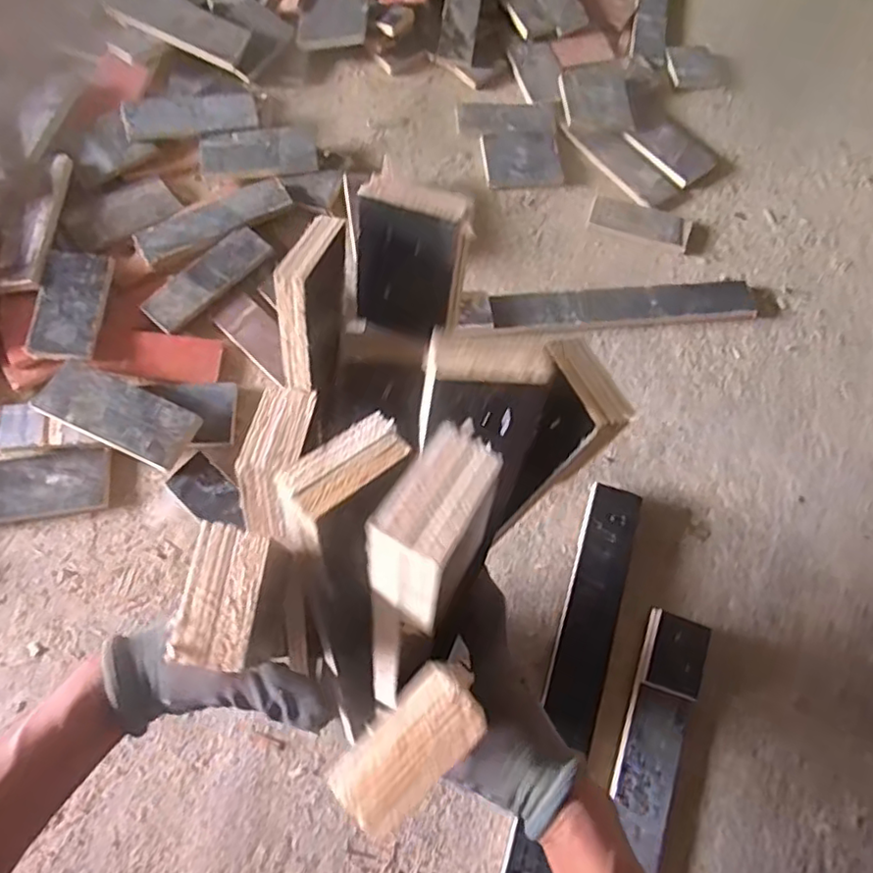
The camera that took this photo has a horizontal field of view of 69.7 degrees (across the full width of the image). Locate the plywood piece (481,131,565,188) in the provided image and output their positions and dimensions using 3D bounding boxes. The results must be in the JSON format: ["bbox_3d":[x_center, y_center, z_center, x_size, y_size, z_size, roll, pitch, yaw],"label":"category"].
[{"bbox_3d":[0.110,-0.359,0.809,0.098,0.007,0.083,-5,68,-4],"label":"plywood piece"}]

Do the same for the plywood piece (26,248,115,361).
[{"bbox_3d":[-0.389,-0.144,0.670,0.065,0.016,0.128,2,68,-2],"label":"plywood piece"}]

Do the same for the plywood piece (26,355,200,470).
[{"bbox_3d":[-0.319,-0.025,0.624,0.163,0.016,0.065,24,70,10],"label":"plywood piece"}]

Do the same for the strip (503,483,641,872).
[{"bbox_3d":[0.126,0.223,0.565,0.050,0.031,0.367,17,68,4],"label":"strip"}]

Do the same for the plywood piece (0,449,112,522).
[{"bbox_3d":[-0.407,0.052,0.615,0.164,0.012,0.063,-6,68,-5],"label":"plywood piece"}]

